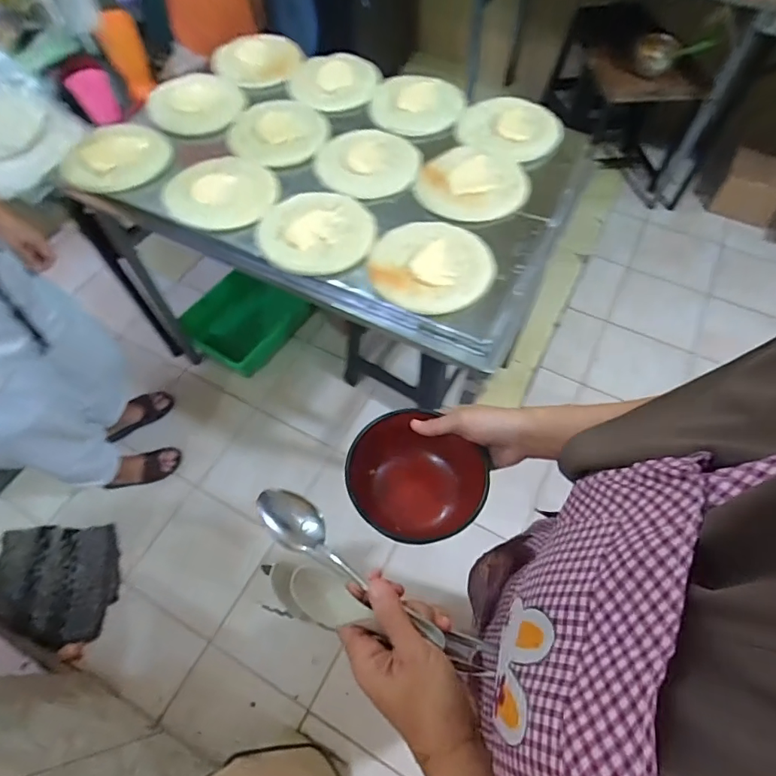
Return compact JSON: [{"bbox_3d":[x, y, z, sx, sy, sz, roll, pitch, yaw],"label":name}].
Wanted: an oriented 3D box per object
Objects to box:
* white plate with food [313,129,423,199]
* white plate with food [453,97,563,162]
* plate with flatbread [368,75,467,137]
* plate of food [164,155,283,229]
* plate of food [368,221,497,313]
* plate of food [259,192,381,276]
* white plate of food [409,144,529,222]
[{"bbox_3d":[-0.039,-0.461,0.942,0.207,0.016,0.194,0,61,0],"label":"white plate with food"},{"bbox_3d":[0.250,-0.534,0.971,0.212,0.018,0.189,10,61,5],"label":"white plate with food"},{"bbox_3d":[0.063,-0.626,1.025,0.198,0.028,0.169,0,61,0],"label":"plate with flatbread"},{"bbox_3d":[-0.307,-0.384,0.903,0.192,0.040,0.209,0,61,0],"label":"plate of food"},{"bbox_3d":[0.074,-0.210,0.784,0.200,0.028,0.198,0,61,0],"label":"plate of food"},{"bbox_3d":[-0.126,-0.287,0.839,0.201,0.029,0.202,0,61,0],"label":"plate of food"},{"bbox_3d":[0.160,-0.390,0.893,0.203,0.016,0.193,0,61,0],"label":"white plate of food"}]

